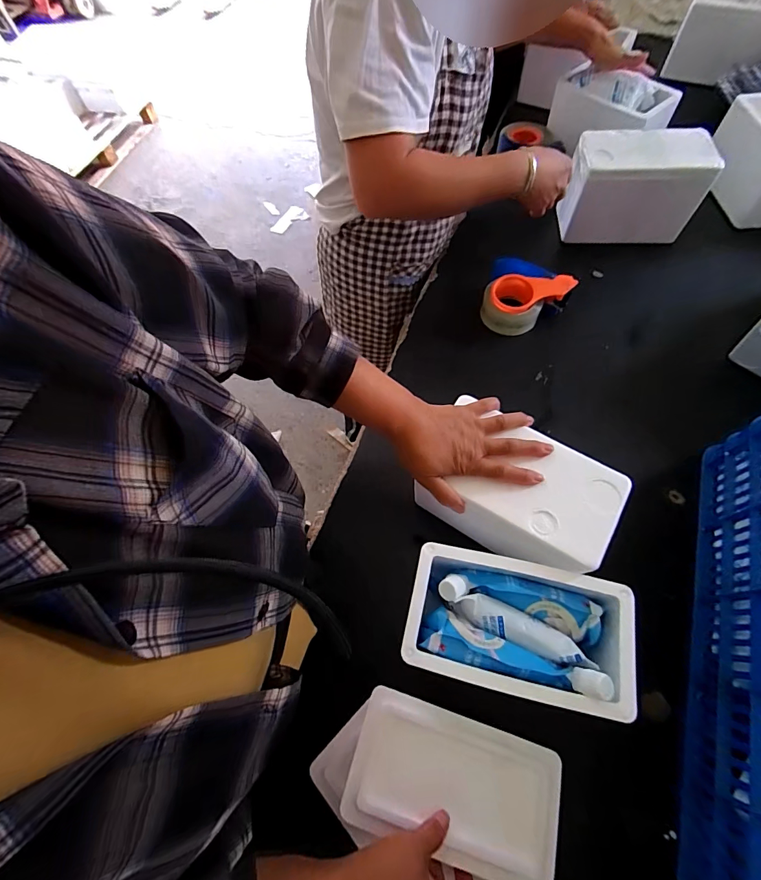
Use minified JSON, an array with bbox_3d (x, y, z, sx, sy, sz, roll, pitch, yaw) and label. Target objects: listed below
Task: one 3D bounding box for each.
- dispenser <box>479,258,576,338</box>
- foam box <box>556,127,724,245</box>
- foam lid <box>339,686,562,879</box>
[{"bbox_3d":[0.264,-0.253,0.734,0.145,0.073,0.110,16,67,11],"label":"dispenser"},{"bbox_3d":[0.489,-0.496,0.786,0.233,0.139,0.134,5,65,5],"label":"foam box"},{"bbox_3d":[0.077,0.367,0.426,0.212,0.030,0.121,16,67,10],"label":"foam lid"}]

